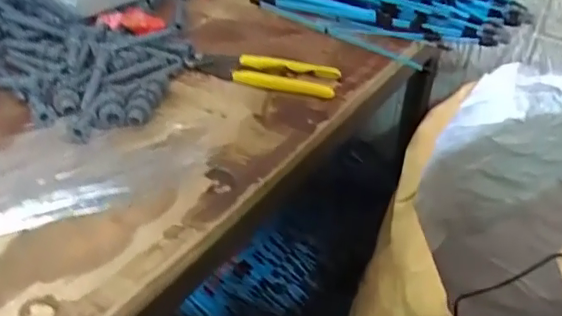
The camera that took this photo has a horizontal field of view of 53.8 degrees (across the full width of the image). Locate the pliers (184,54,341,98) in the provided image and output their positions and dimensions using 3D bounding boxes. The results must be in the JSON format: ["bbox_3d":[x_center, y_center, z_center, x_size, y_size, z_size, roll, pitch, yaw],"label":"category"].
[{"bbox_3d":[-0.021,-0.090,0.586,0.159,0.016,0.045,9,39,6],"label":"pliers"}]

